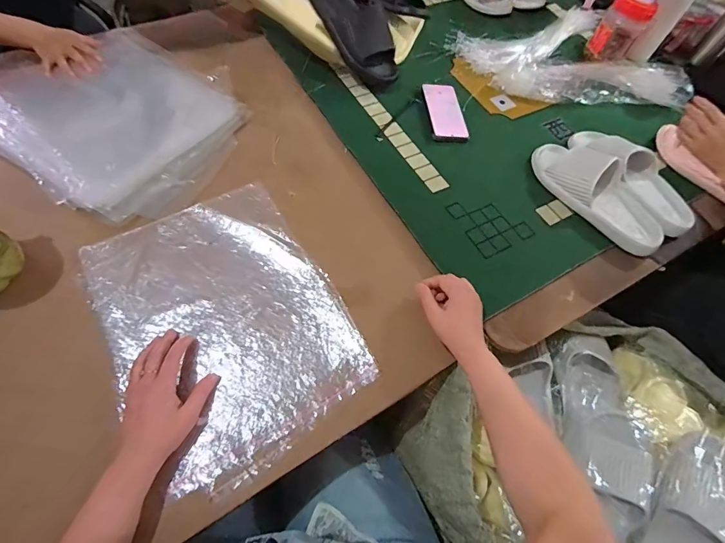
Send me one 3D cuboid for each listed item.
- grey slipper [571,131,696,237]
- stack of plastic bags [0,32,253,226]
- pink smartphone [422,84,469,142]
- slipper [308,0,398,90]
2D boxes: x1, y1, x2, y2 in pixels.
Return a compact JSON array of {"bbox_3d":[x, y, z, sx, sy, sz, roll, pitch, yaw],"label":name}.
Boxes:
[{"bbox_3d":[0.509,-0.189,0.716,0.122,0.069,0.272,-28,68,-18],"label":"grey slipper"},{"bbox_3d":[-0.462,-0.294,0.694,0.470,0.067,0.360,29,64,10],"label":"stack of plastic bags"},{"bbox_3d":[0.167,-0.327,0.783,0.074,0.014,0.161,-2,63,-6],"label":"pink smartphone"},{"bbox_3d":[-0.012,-0.497,0.776,0.094,0.081,0.252,-46,103,-20],"label":"slipper"}]

